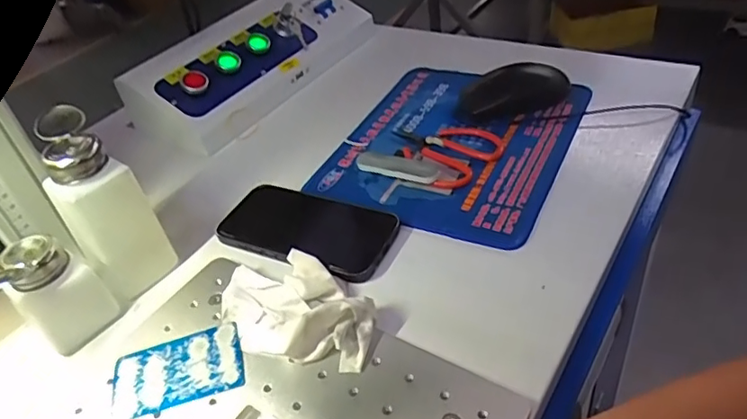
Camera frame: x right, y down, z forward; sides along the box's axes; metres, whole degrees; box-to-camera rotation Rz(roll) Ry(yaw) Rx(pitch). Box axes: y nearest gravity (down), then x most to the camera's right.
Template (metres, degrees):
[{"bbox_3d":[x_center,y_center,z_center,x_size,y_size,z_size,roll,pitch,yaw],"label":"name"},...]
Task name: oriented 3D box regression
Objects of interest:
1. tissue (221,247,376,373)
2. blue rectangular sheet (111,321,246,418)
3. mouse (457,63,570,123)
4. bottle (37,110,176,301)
[{"bbox_3d":[-0.055,0.063,0.396,0.121,0.028,0.083,7,42,20],"label":"tissue"},{"bbox_3d":[-0.131,0.107,0.374,0.085,0.004,0.052,-17,39,-8],"label":"blue rectangular sheet"},{"bbox_3d":[0.140,-0.121,0.575,0.116,0.036,0.058,-16,39,-6],"label":"mouse"},{"bbox_3d":[-0.206,-0.004,0.422,0.057,0.127,0.067,-32,44,-24],"label":"bottle"}]

